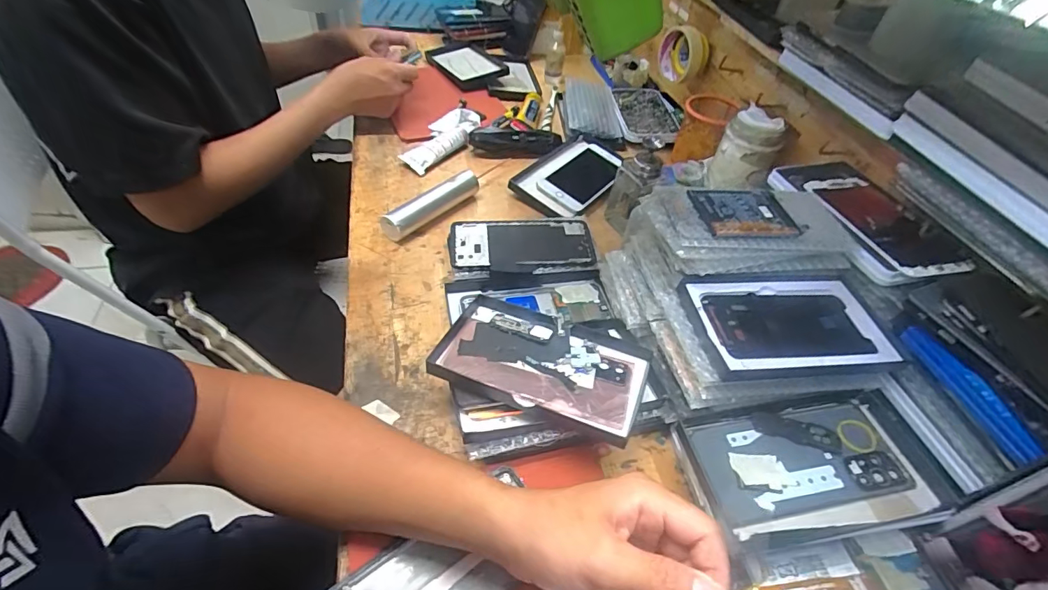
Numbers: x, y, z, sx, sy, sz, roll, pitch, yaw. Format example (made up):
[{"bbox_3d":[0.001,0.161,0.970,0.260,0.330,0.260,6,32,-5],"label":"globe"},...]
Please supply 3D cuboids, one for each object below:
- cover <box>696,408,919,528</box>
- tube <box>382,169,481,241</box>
[{"bbox_3d":[0.212,0.126,0.362,0.157,0.004,0.072,-5,48,-12],"label":"cover"},{"bbox_3d":[-0.117,-0.123,0.608,0.032,0.036,0.156,34,52,22],"label":"tube"}]

